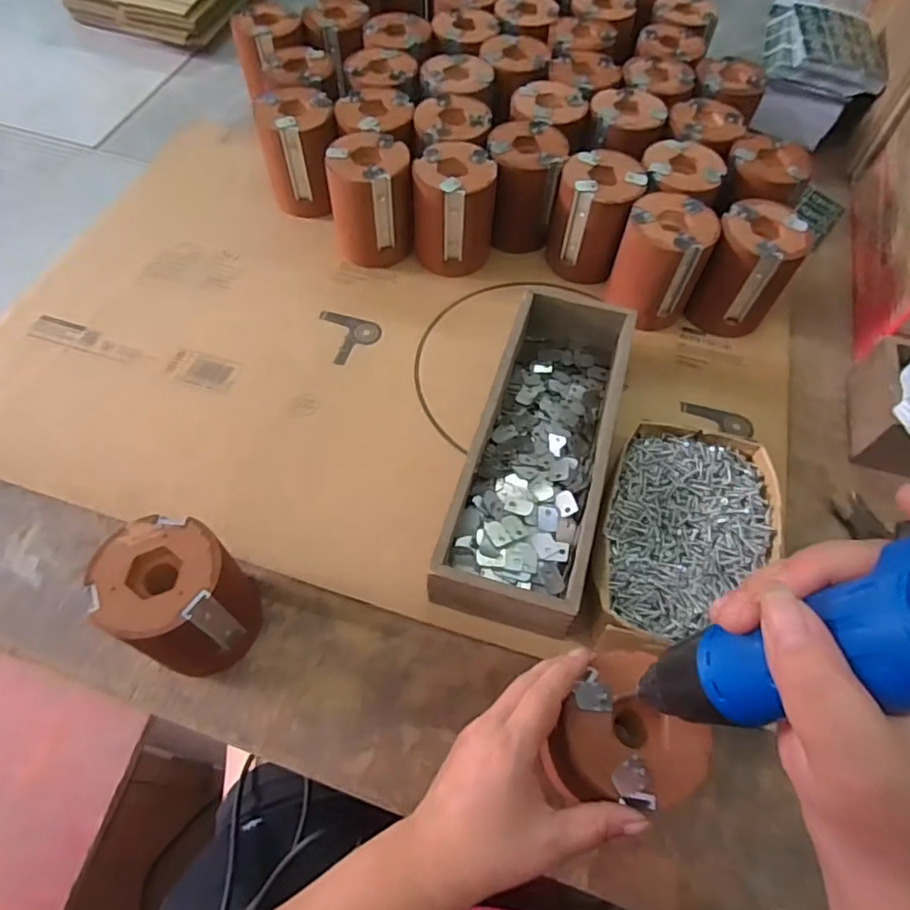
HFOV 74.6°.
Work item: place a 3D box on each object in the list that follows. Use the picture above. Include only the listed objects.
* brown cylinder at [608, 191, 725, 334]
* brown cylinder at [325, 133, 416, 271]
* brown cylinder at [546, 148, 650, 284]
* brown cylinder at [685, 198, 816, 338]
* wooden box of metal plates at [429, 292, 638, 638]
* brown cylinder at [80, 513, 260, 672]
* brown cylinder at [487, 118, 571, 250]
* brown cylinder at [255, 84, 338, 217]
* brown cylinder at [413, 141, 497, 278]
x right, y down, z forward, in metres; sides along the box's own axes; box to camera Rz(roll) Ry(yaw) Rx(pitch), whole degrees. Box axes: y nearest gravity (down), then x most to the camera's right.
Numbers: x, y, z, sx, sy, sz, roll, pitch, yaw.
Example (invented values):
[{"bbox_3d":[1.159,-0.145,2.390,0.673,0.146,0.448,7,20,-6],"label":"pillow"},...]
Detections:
[{"bbox_3d":[0.194,-0.179,0.569,0.078,0.101,0.081,23,60,12],"label":"brown cylinder"},{"bbox_3d":[-0.084,-0.255,0.603,0.076,0.101,0.076,-7,59,-6],"label":"brown cylinder"},{"bbox_3d":[0.137,-0.235,0.597,0.077,0.096,0.081,10,58,4],"label":"brown cylinder"},{"bbox_3d":[0.276,-0.176,0.568,0.073,0.102,0.074,22,60,11],"label":"brown cylinder"},{"bbox_3d":[0.071,-0.005,0.481,0.100,0.066,0.293,16,59,8],"label":"wooden box of metal plates"},{"bbox_3d":[-0.180,0.096,0.402,0.077,0.100,0.076,1,58,-1],"label":"brown cylinder"},{"bbox_3d":[0.070,-0.275,0.624,0.075,0.101,0.076,1,58,-1],"label":"brown cylinder"},{"bbox_3d":[-0.163,-0.319,0.637,0.076,0.100,0.082,-14,60,-10],"label":"brown cylinder"},{"bbox_3d":[0.000,-0.244,0.600,0.078,0.099,0.073,7,58,3],"label":"brown cylinder"}]

